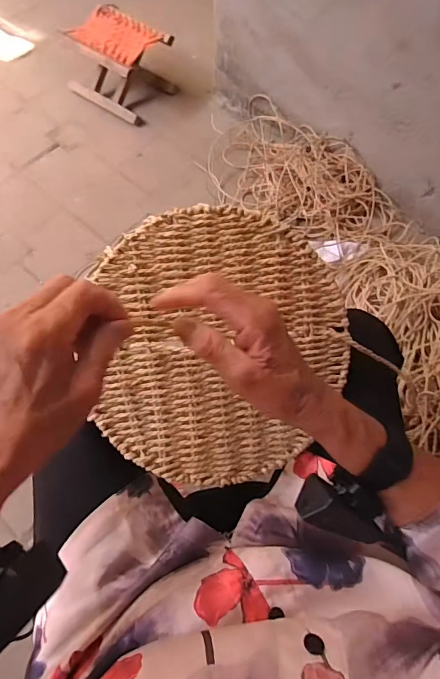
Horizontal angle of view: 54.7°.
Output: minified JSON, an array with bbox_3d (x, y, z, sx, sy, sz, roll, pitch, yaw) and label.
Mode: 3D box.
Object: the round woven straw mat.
[{"bbox_3d":[0.010,0.009,0.444,0.255,0.004,0.276,-1,94,-10],"label":"round woven straw mat"}]

